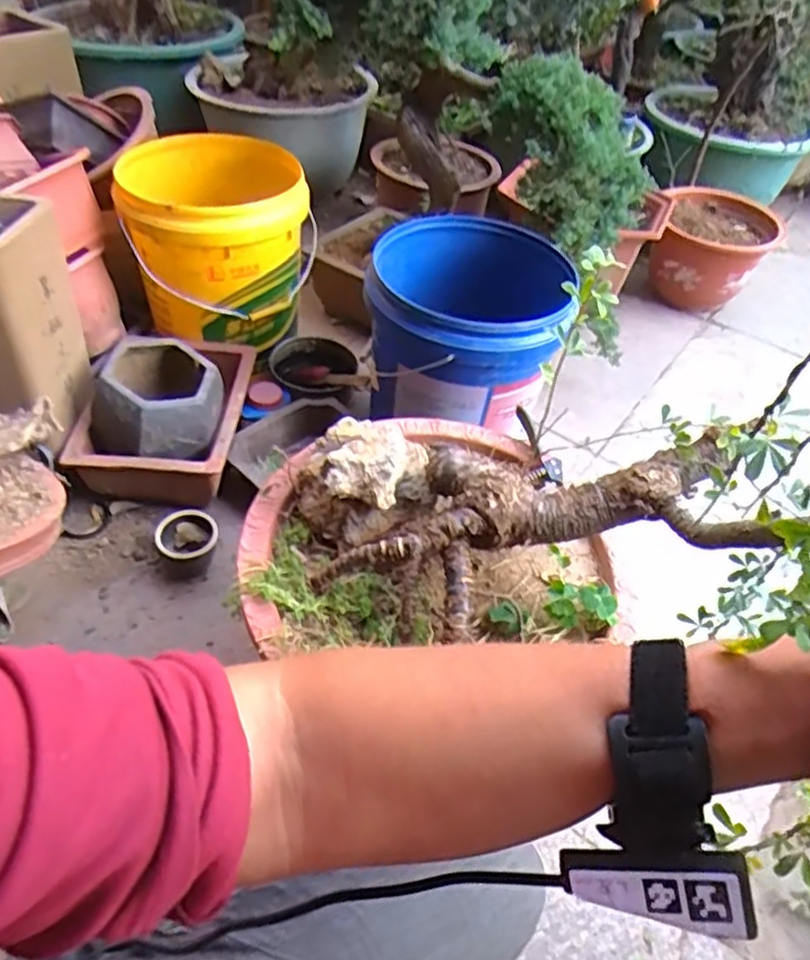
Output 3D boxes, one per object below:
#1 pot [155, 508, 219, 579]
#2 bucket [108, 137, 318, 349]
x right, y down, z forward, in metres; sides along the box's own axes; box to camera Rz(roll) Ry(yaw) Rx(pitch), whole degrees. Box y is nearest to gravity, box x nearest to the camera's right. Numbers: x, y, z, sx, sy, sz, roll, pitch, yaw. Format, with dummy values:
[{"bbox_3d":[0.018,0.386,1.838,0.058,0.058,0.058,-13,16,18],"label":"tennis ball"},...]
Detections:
[{"bbox_3d":[-0.328,0.098,1.036,0.089,0.068,0.082,-15,51,-18],"label":"pot"},{"bbox_3d":[-0.334,-0.428,1.247,0.312,0.270,0.312,3,48,-3],"label":"bucket"}]

